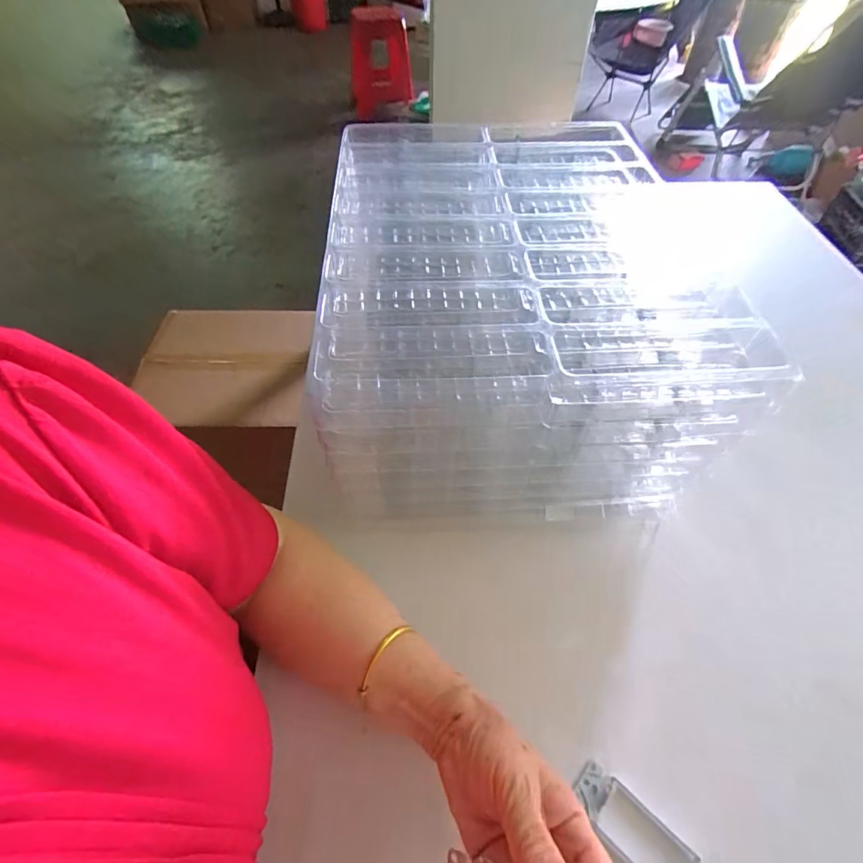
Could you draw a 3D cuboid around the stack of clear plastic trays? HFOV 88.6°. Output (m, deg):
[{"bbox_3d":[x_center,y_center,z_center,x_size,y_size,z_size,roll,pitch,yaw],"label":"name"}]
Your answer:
[{"bbox_3d":[0.070,-0.131,0.487,0.330,0.219,0.395,-2,54,-2],"label":"stack of clear plastic trays"}]

